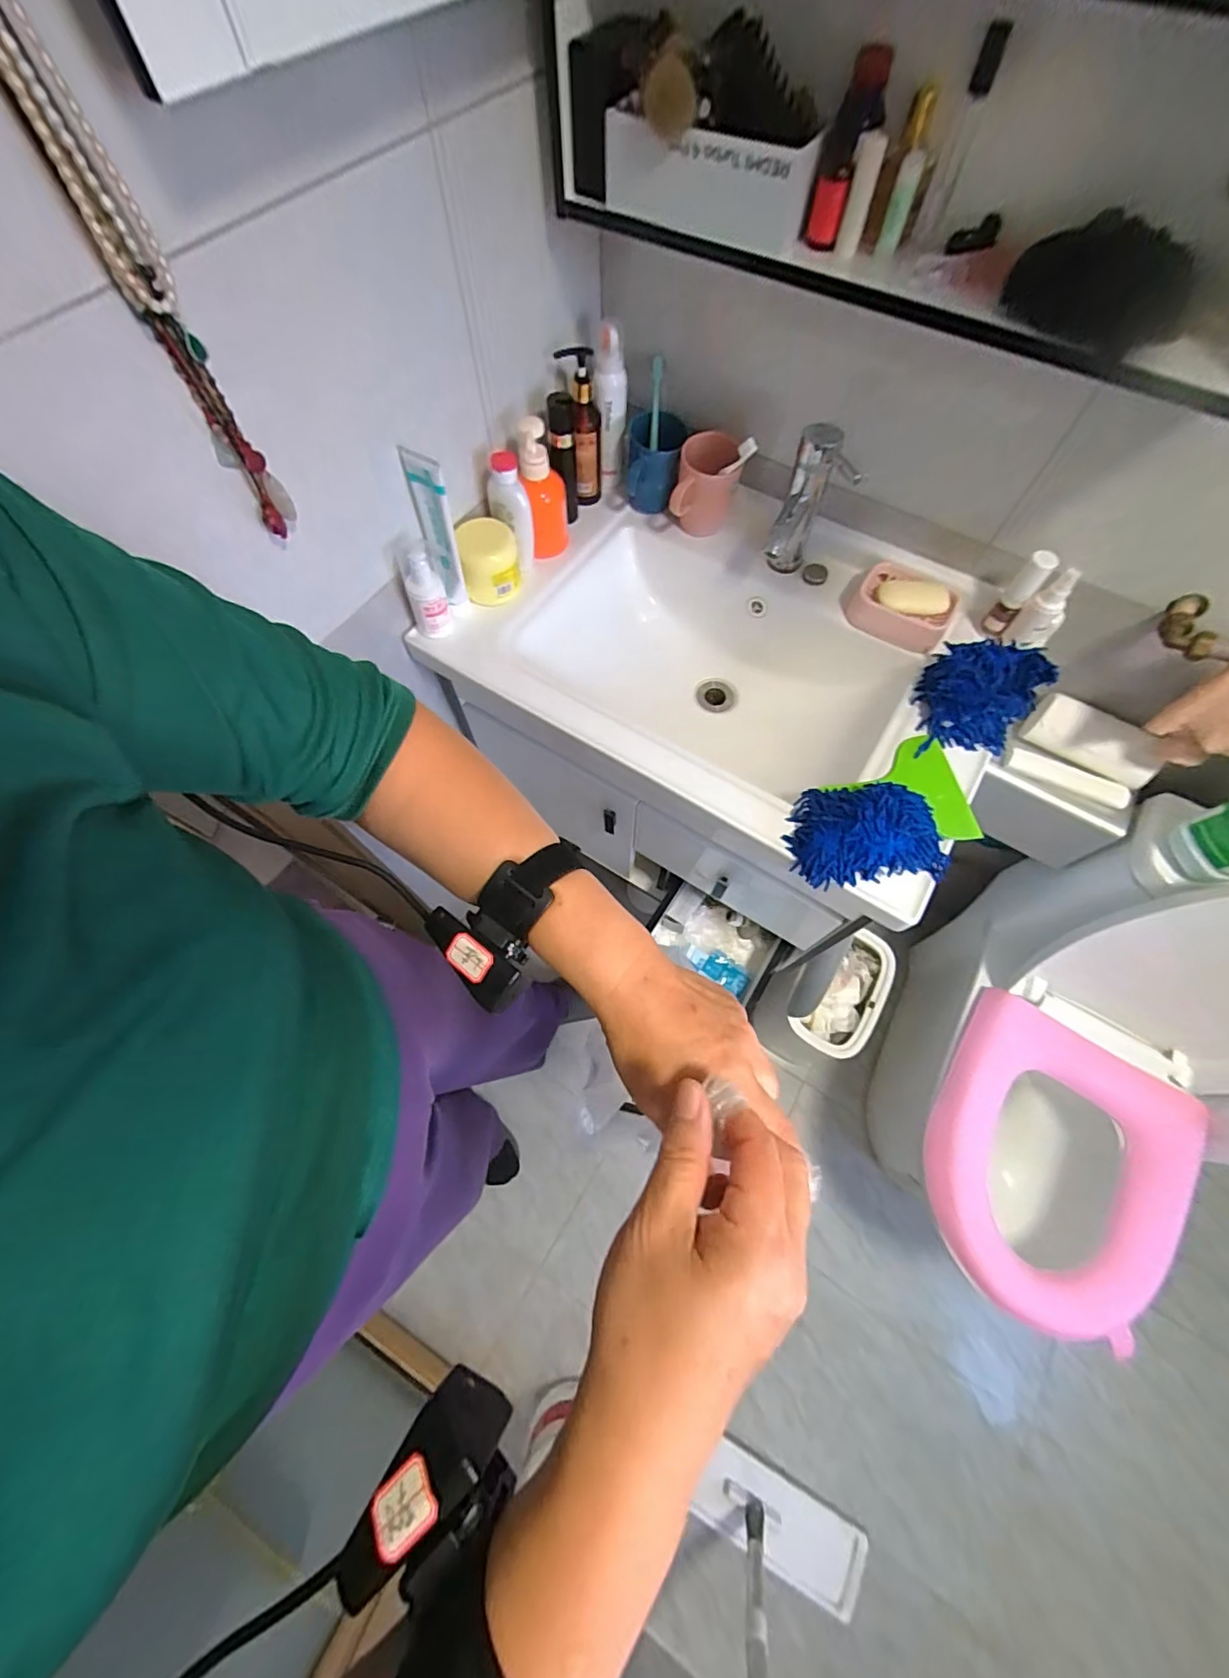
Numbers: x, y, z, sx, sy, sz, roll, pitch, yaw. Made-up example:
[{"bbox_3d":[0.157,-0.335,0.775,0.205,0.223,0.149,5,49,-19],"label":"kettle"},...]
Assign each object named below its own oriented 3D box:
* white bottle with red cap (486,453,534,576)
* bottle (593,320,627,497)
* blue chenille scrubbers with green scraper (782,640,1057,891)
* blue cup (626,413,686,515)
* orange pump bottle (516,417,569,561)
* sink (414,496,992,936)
[{"bbox_3d":[-0.133,-0.414,0.712,0.046,0.143,0.050,32,70,13],"label":"white bottle with red cap"},{"bbox_3d":[-0.005,-0.573,0.755,0.041,0.203,0.047,3,67,1],"label":"bottle"},{"bbox_3d":[0.350,-0.080,0.609,0.375,0.055,0.152,-42,73,-16],"label":"blue chenille scrubbers with green scraper"},{"bbox_3d":[0.056,-0.524,0.780,0.081,0.097,0.092,2,67,1],"label":"blue cup"},{"bbox_3d":[-0.090,-0.452,0.720,0.060,0.157,0.052,-16,68,-7],"label":"orange pump bottle"},{"bbox_3d":[0.158,-0.222,0.794,0.653,0.191,0.463,32,70,13],"label":"sink"}]

